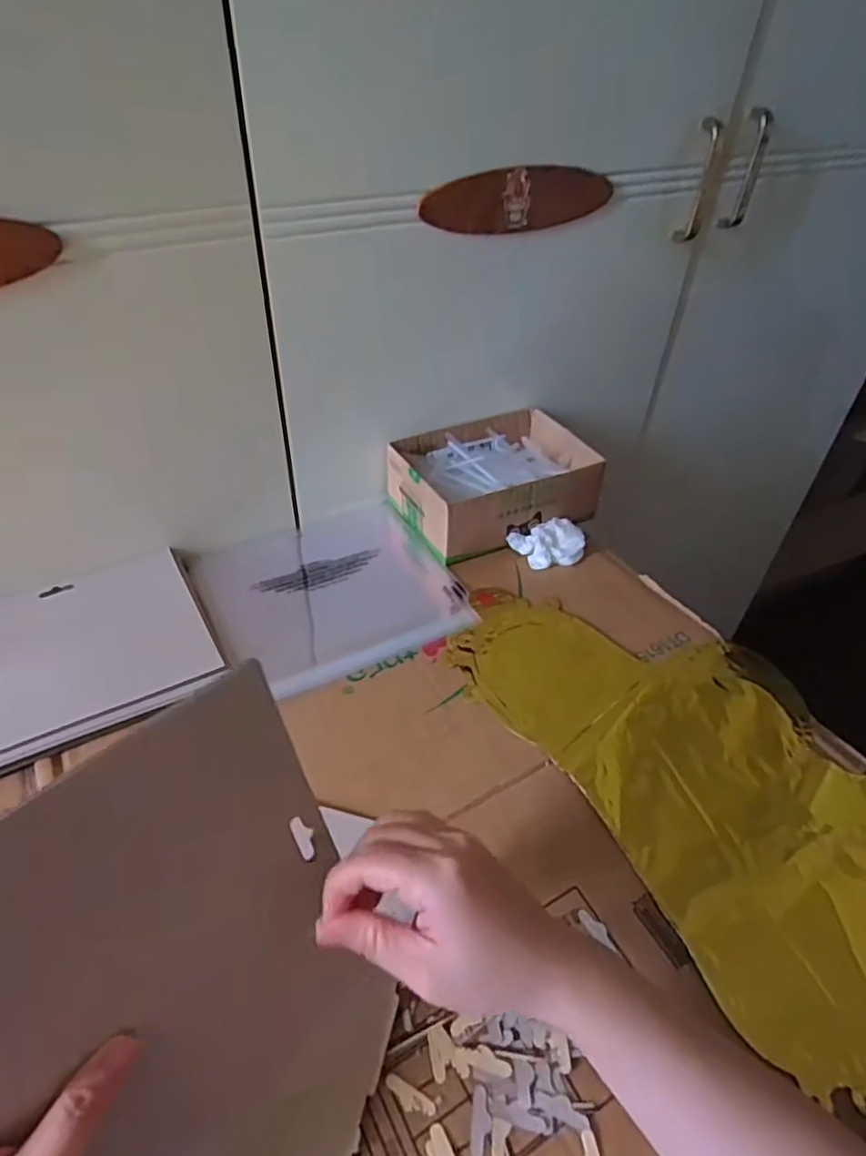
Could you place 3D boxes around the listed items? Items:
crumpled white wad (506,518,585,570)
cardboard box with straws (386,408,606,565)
[{"bbox_3d":[0.110,-0.032,0.631,0.070,0.025,0.044,-6,41,-9],"label":"crumpled white wad"},{"bbox_3d":[0.063,-0.096,0.666,0.191,0.070,0.138,-20,45,-23],"label":"cardboard box with straws"}]

